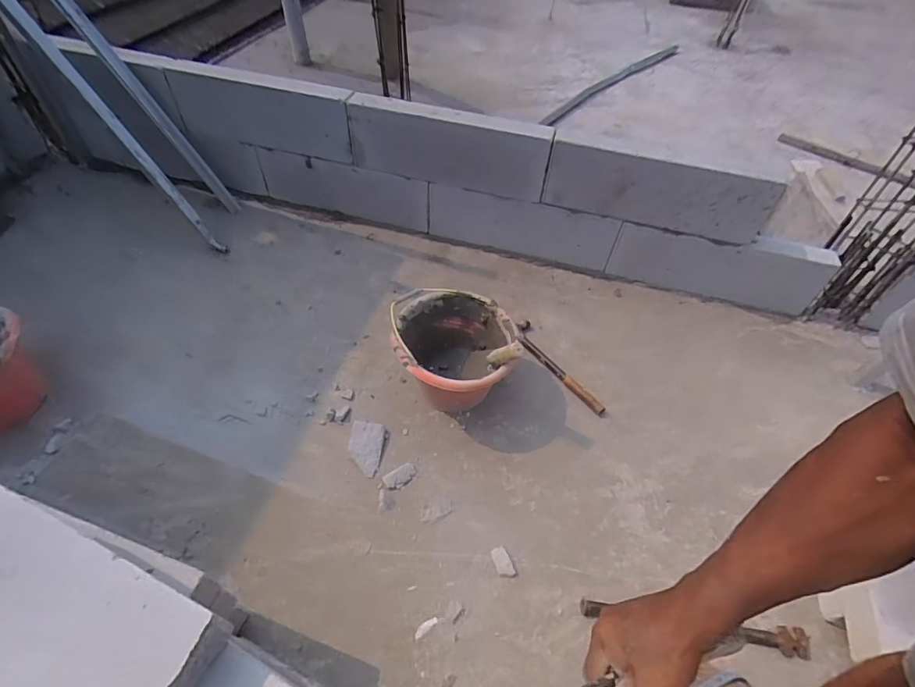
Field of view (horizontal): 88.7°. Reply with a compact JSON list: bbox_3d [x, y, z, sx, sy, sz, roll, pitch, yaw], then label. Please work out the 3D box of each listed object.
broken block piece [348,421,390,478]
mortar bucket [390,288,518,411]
[{"bbox_3d":[-0.209,0.241,1.088,0.083,0.021,0.128,3,50,-1],"label":"broken block piece"},{"bbox_3d":[-0.012,0.034,1.158,0.289,0.209,0.293,1,50,-3],"label":"mortar bucket"}]

